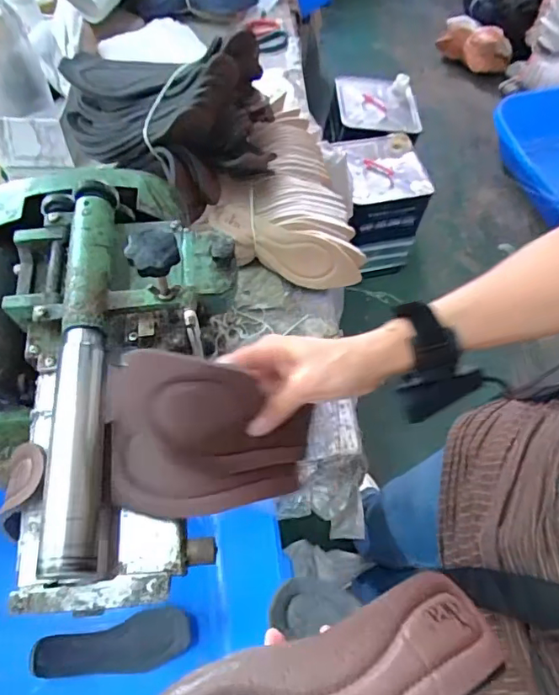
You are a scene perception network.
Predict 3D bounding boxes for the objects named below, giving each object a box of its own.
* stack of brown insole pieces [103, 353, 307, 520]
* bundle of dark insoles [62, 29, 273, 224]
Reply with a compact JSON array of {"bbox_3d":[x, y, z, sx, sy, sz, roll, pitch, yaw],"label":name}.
[{"bbox_3d":[-0.044,0.057,0.376,0.153,0.143,0.038,-11,27,-22],"label":"stack of brown insole pieces"},{"bbox_3d":[-0.152,-0.322,0.712,0.274,0.151,0.184,-3,61,-6],"label":"bundle of dark insoles"}]

